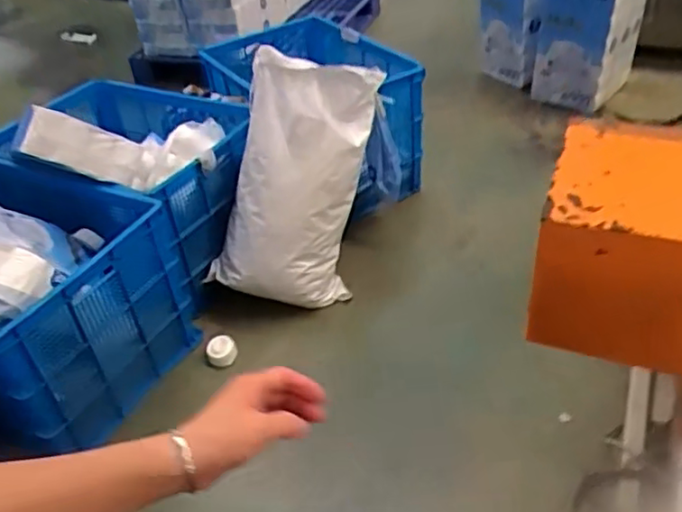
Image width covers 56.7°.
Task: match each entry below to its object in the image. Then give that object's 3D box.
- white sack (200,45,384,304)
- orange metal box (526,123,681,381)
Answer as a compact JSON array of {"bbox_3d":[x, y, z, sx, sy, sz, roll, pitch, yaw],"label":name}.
[{"bbox_3d":[-0.128,-0.227,1.864,0.388,0.687,0.143,10,13,-5],"label":"white sack"},{"bbox_3d":[0.439,-0.018,0.838,0.317,0.216,0.248,12,43,22],"label":"orange metal box"}]

